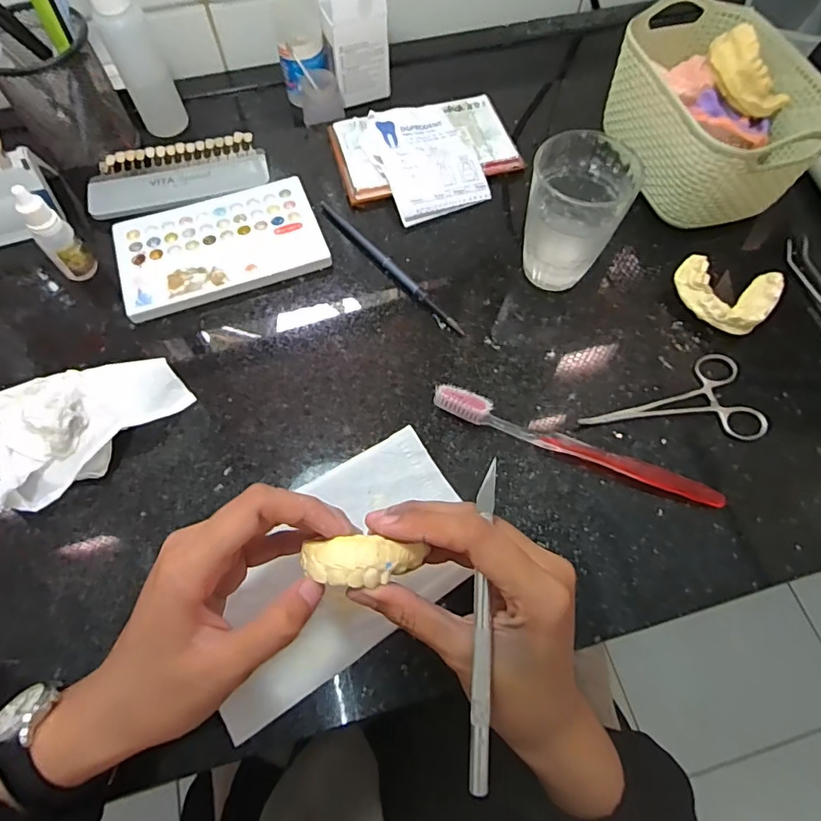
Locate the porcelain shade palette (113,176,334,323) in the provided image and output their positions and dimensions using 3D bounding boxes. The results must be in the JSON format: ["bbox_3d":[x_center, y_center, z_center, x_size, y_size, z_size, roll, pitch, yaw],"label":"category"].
[{"bbox_3d":[-0.148,-0.131,0.405,0.152,0.010,0.096,-19,67,-8],"label":"porcelain shade palette"}]

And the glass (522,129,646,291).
[{"bbox_3d":[0.114,-0.135,0.368,0.069,0.090,0.062,16,67,7],"label":"glass"}]

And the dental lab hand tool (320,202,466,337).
[{"bbox_3d":[-0.017,-0.113,0.400,0.010,0.006,0.161,-38,71,-16],"label":"dental lab hand tool"}]

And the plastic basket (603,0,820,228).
[{"bbox_3d":[0.231,-0.239,0.418,0.102,0.085,0.179,-12,66,-5],"label":"plastic basket"}]

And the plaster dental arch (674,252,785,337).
[{"bbox_3d":[0.229,-0.082,0.377,0.070,0.028,0.048,12,66,5],"label":"plaster dental arch"}]

